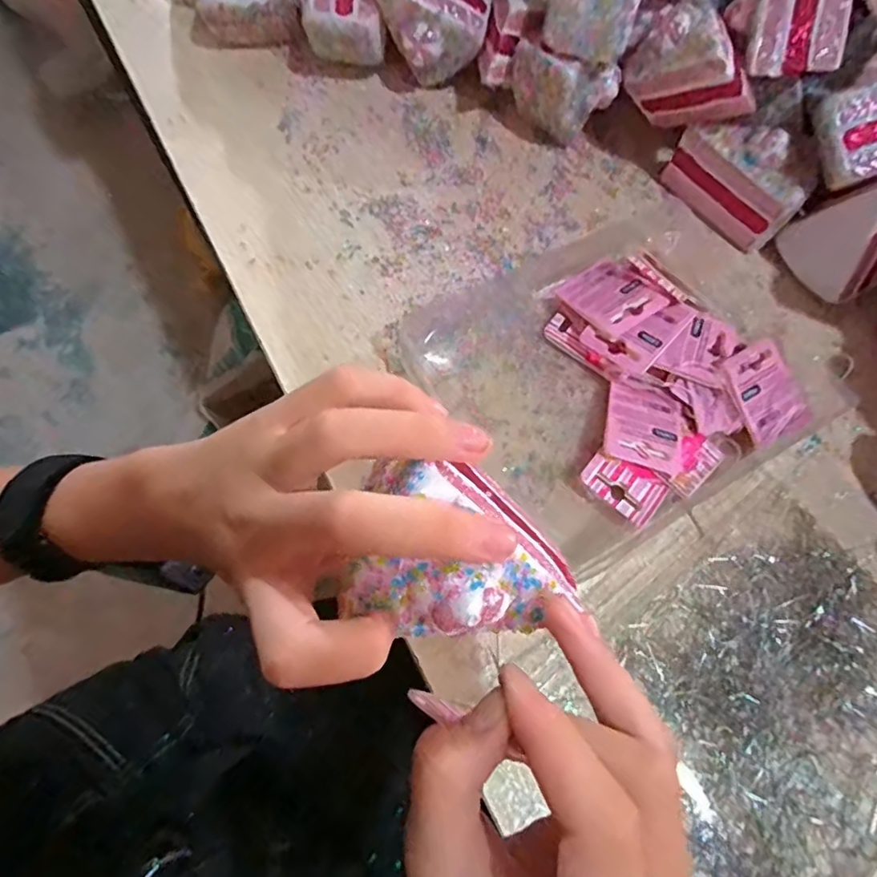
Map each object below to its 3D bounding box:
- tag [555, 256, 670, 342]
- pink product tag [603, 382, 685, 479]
[{"bbox_3d":[0.107,-0.087,0.346,0.042,0.006,0.054,-39,60,-1],"label":"tag"},{"bbox_3d":[0.121,-0.007,0.329,0.045,0.005,0.052,19,61,-2],"label":"pink product tag"}]

